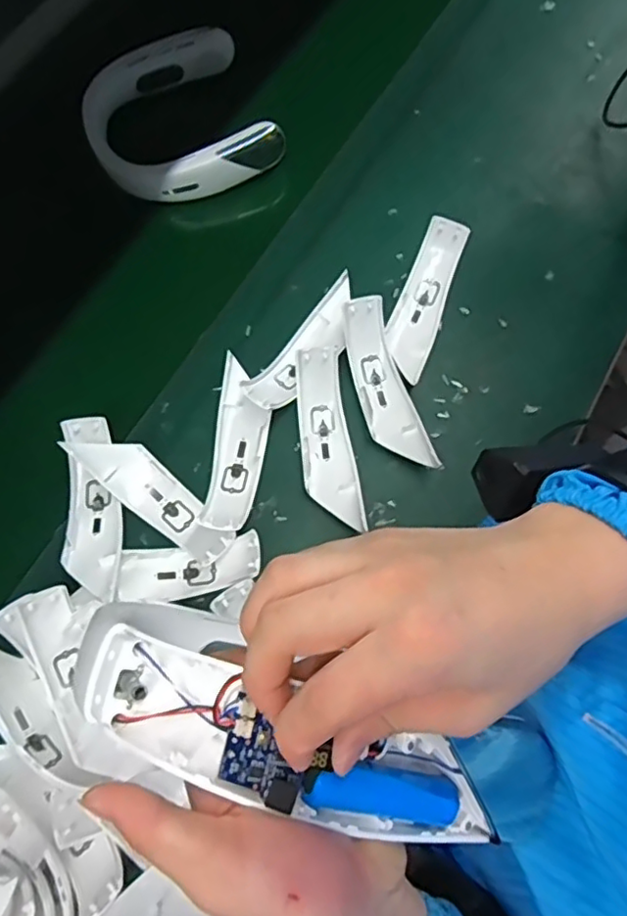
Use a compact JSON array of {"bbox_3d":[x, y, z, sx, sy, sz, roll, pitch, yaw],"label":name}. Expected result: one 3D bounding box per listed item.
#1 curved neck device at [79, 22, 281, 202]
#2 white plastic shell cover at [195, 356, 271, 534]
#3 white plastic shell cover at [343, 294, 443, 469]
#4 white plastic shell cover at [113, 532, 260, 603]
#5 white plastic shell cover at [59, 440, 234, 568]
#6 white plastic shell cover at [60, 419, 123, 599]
[{"bbox_3d":[-0.161,-0.401,0.701,0.202,0.049,0.198,-23,74,-8],"label":"curved neck device"},{"bbox_3d":[-0.072,-0.015,0.579,0.053,0.042,0.180,5,73,1],"label":"white plastic shell cover"},{"bbox_3d":[0.073,-0.072,0.604,0.051,0.045,0.180,-16,73,-6],"label":"white plastic shell cover"},{"bbox_3d":[-0.113,0.100,0.541,0.142,0.044,0.052,-11,72,14],"label":"white plastic shell cover"},{"bbox_3d":[-0.151,0.034,0.564,0.176,0.029,0.049,40,76,11],"label":"white plastic shell cover"},{"bbox_3d":[-0.207,0.045,0.556,0.049,0.034,0.173,-7,73,-3],"label":"white plastic shell cover"}]

